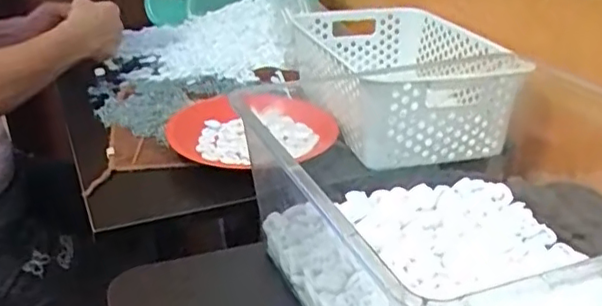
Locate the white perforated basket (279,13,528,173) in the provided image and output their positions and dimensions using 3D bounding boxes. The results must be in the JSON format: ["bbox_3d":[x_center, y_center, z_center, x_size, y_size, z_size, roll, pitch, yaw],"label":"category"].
[{"bbox_3d":[0.132,-0.117,0.799,0.218,0.106,0.359,-5,26,-11],"label":"white perforated basket"}]

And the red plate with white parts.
[{"bbox_3d":[-0.056,-0.027,0.746,0.195,0.032,0.199,0,26,0],"label":"red plate with white parts"}]

